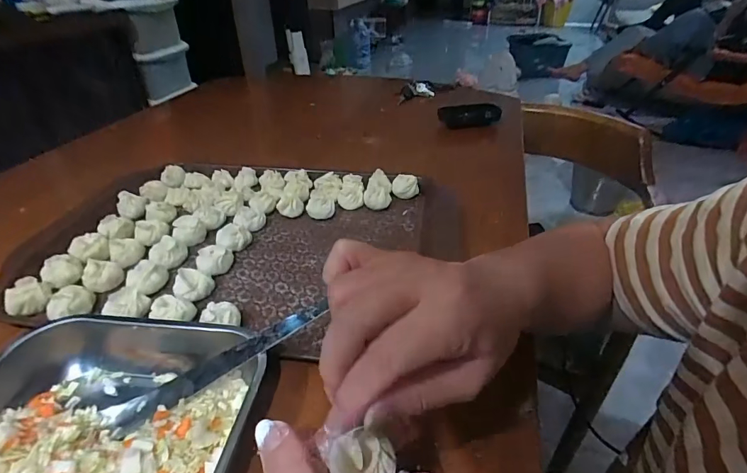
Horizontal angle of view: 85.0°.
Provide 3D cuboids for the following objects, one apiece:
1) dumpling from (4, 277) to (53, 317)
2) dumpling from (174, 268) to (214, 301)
[{"bbox_3d":[-0.302,0.052,0.354,0.028,0.020,0.033,21,44,29],"label":"dumpling"},{"bbox_3d":[-0.161,0.042,0.363,0.032,0.019,0.027,-21,41,-22],"label":"dumpling"}]

